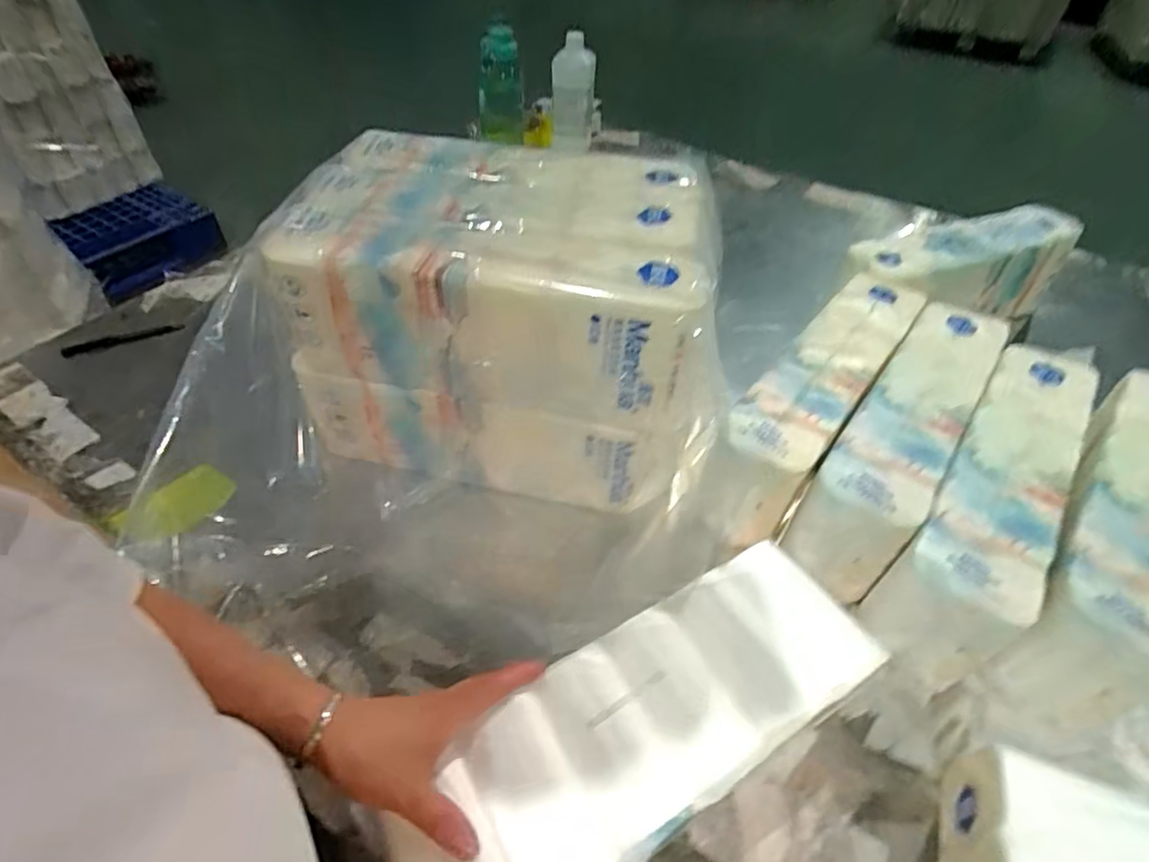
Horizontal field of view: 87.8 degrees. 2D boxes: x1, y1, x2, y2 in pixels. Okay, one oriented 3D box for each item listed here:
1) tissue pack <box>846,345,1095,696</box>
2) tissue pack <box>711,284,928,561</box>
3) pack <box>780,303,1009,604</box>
[{"bbox_3d":[0.415,0.069,0.608,0.100,0.134,0.394,33,53,25],"label":"tissue pack"},{"bbox_3d":[0.265,-0.042,0.687,0.114,0.108,0.423,31,52,24],"label":"tissue pack"},{"bbox_3d":[0.359,-0.002,0.655,0.099,0.124,0.390,30,52,23],"label":"pack"}]

